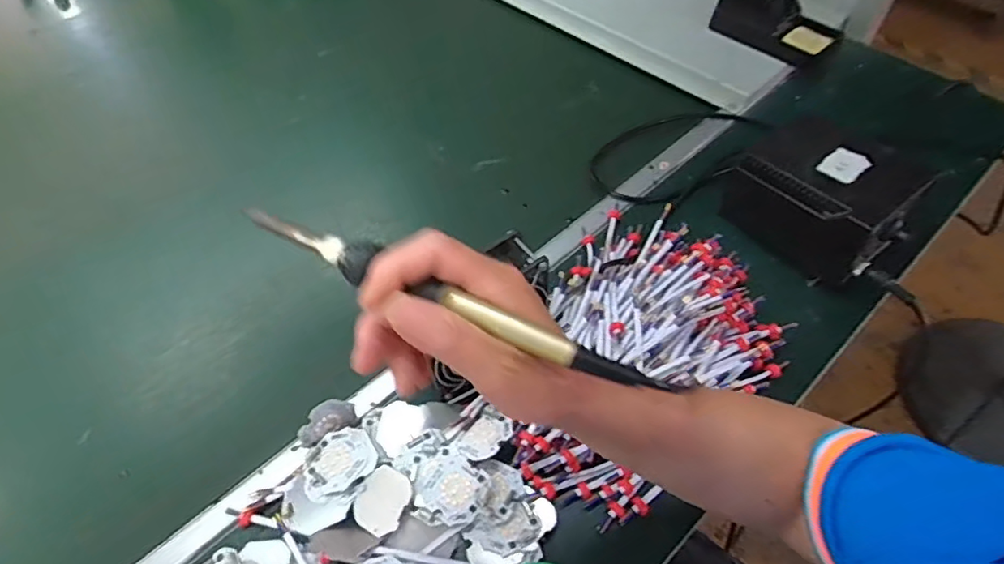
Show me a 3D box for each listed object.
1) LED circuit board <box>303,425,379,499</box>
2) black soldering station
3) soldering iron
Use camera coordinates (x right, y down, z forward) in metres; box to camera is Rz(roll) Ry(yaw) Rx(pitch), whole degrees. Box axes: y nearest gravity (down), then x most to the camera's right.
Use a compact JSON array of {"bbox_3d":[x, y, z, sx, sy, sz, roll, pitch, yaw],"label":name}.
[{"bbox_3d":[-0.133,0.146,0.462,0.059,0.010,0.049,-29,58,-17],"label":"LED circuit board"},{"bbox_3d":[0.308,-0.091,0.562,0.112,0.089,0.163,-39,61,-22],"label":"black soldering station"},{"bbox_3d":[-0.023,0.009,0.265,0.212,0.019,0.019,22,61,10],"label":"soldering iron"}]

